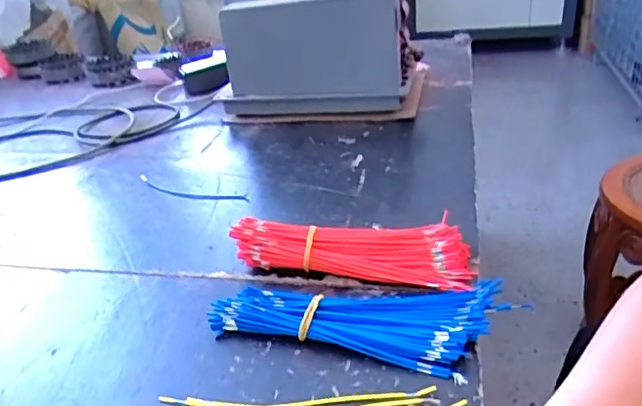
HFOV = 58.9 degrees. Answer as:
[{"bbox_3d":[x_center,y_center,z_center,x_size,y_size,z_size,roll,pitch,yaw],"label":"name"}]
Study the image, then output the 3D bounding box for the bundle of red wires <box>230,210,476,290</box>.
[{"bbox_3d":[0.033,0.048,0.614,0.254,0.046,0.082,5,32,17],"label":"bundle of red wires"}]

